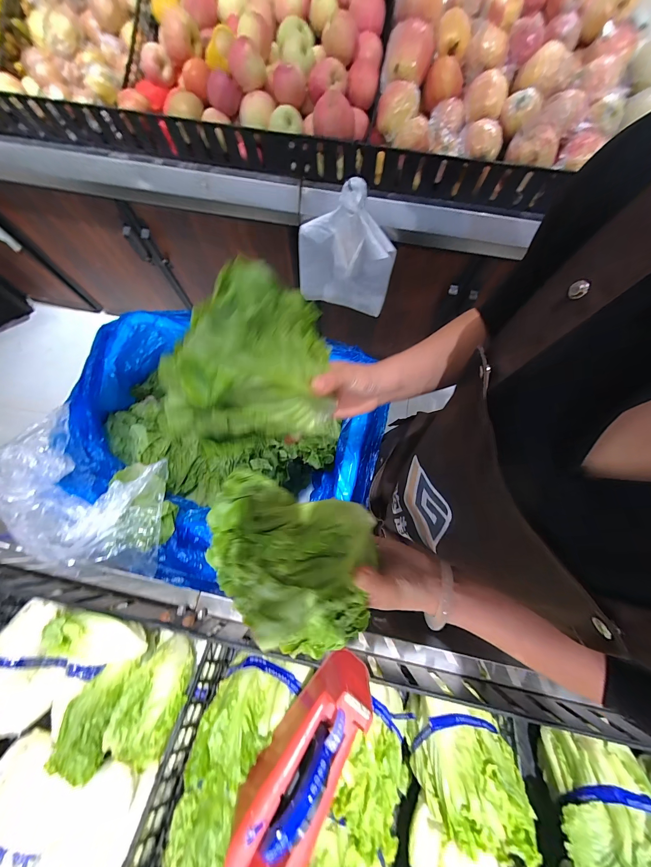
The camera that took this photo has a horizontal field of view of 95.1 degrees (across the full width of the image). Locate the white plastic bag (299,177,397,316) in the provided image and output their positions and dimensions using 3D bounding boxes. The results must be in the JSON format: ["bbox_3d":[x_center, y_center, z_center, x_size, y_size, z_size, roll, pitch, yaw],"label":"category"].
[{"bbox_3d":[0.065,-0.542,0.931,0.289,0.365,0.088,20,75,6],"label":"white plastic bag"}]

